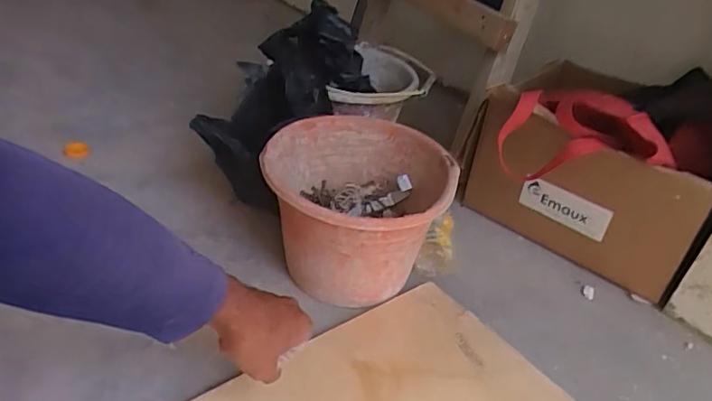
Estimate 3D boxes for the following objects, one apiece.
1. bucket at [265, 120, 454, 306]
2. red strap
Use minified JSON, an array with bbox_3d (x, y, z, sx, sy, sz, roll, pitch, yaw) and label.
[{"bbox_3d":[-0.001,0.017,0.823,0.254,0.190,0.274,7,33,-4],"label":"bucket"},{"bbox_3d":[0.349,-0.079,0.865,0.095,0.165,0.241,-16,41,-34],"label":"red strap"}]

